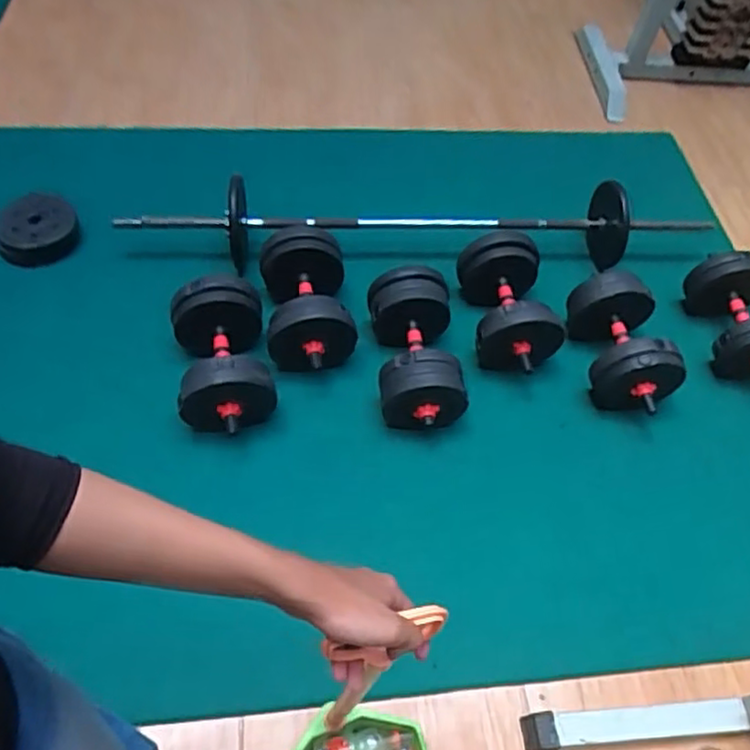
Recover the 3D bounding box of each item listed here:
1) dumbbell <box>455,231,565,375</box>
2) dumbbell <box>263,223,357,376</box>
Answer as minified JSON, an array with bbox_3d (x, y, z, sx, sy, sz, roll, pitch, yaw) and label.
[{"bbox_3d":[0.322,-0.172,1.601,0.197,0.241,0.328,-2,55,-6],"label":"dumbbell"},{"bbox_3d":[-0.164,-0.195,1.572,0.189,0.173,0.366,-5,55,-8],"label":"dumbbell"}]

